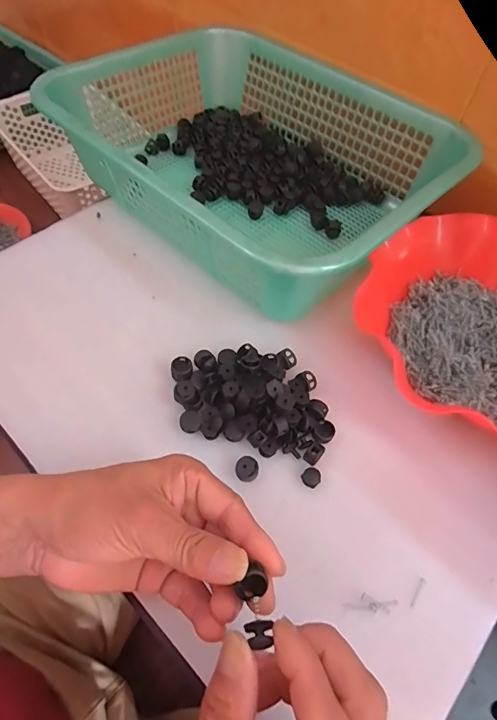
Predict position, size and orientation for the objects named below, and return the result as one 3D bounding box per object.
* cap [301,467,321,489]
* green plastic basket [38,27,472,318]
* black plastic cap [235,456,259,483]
[{"bbox_3d":[0.047,0.088,0.321,0.012,0.009,0.013,1,58,-2],"label":"cap"},{"bbox_3d":[0.009,-0.219,0.460,0.382,0.103,0.292,39,64,20],"label":"green plastic basket"},{"bbox_3d":[-0.001,0.082,0.317,0.017,0.014,0.017,1,58,-2],"label":"black plastic cap"}]

